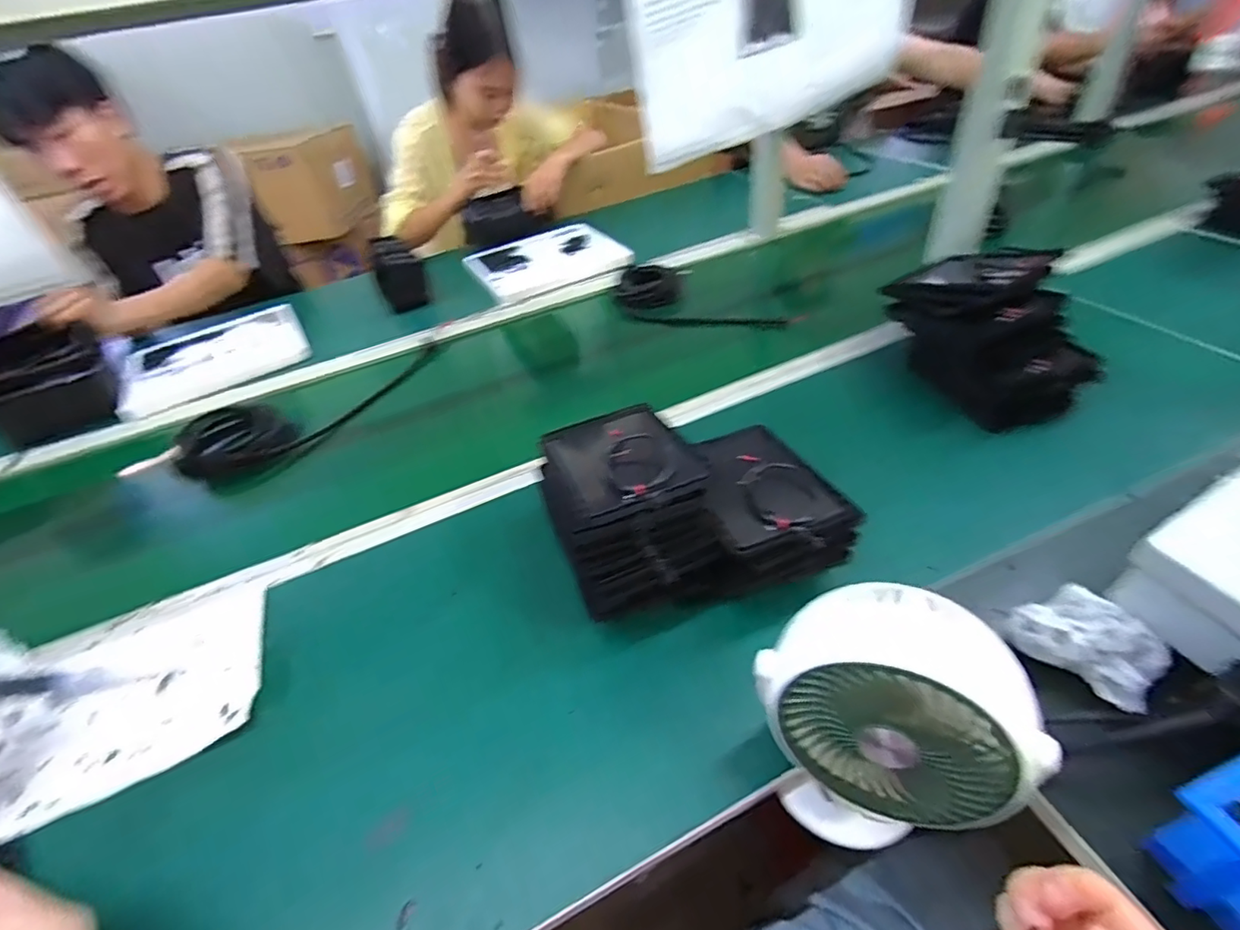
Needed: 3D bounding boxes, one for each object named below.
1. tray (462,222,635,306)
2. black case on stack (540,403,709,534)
[{"bbox_3d":[-0.150,-0.429,1.165,0.301,0.028,0.317,-22,44,-15],"label":"tray"},{"bbox_3d":[0.002,-0.007,0.487,0.123,0.021,0.146,-16,42,-9],"label":"black case on stack"}]

